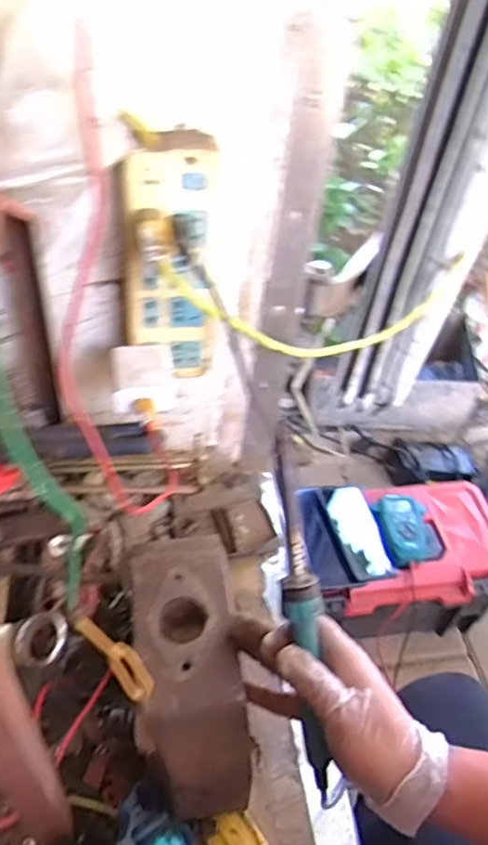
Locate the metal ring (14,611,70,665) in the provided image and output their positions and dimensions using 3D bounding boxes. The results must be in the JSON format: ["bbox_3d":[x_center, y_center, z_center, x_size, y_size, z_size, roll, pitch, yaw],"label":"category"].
[{"bbox_3d":[-0.159,0.171,0.509,0.043,0.007,0.039,-32,73,2],"label":"metal ring"}]

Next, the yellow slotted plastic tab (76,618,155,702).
[{"bbox_3d":[-0.069,0.127,0.349,0.059,0.010,0.014,55,49,-16],"label":"yellow slotted plastic tab"}]

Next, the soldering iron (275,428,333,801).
[{"bbox_3d":[0.038,0.130,0.428,0.021,0.027,0.238,-7,92,-14],"label":"soldering iron"}]

